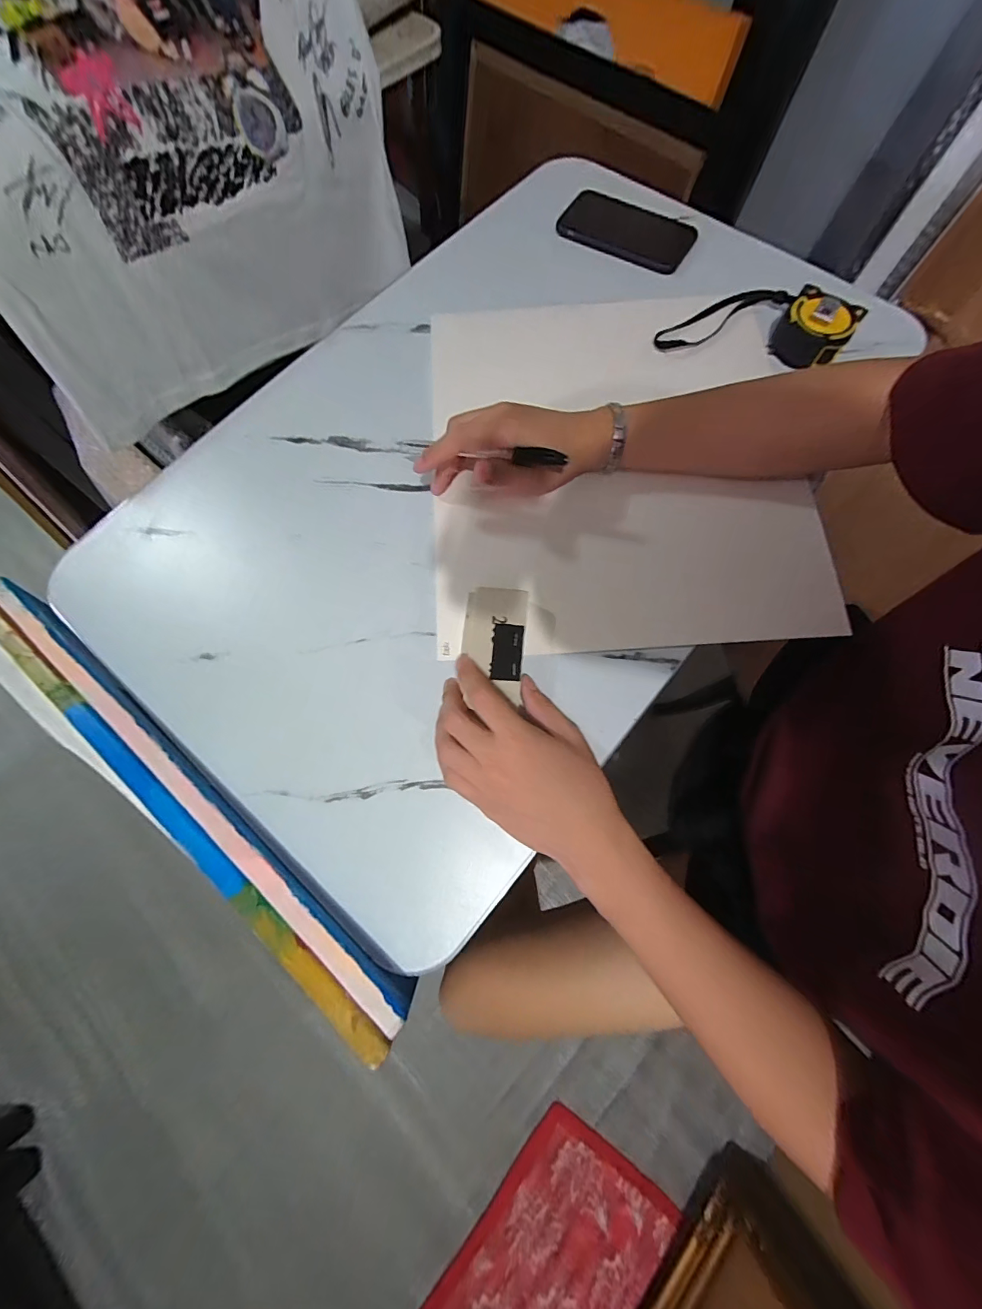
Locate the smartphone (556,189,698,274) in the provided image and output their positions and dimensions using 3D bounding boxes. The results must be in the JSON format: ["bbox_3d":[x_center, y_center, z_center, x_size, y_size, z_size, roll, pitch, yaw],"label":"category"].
[{"bbox_3d":[0.158,-0.490,0.504,0.147,0.012,0.080,28,76,9],"label":"smartphone"}]

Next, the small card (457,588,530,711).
[{"bbox_3d":[0.001,-0.010,0.352,0.051,0.011,0.091,1,73,12],"label":"small card"}]

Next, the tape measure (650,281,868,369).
[{"bbox_3d":[0.268,-0.343,0.441,0.189,0.037,0.104,12,74,5],"label":"tape measure"}]

